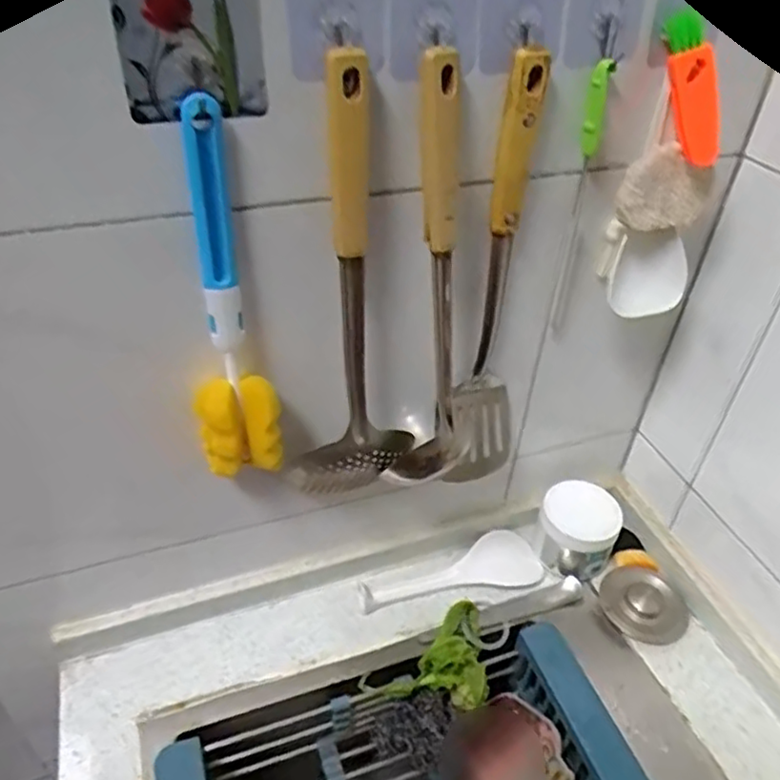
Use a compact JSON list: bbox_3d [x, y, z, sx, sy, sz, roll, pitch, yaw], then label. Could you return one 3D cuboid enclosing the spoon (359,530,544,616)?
[{"bbox_3d":[0.063,0.186,0.692,0.189,0.017,0.059,-6,41,-10],"label":"spoon"}]

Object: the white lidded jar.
[{"bbox_3d":[0.196,0.148,0.701,0.077,0.070,0.079,2,40,-1],"label":"white lidded jar"}]

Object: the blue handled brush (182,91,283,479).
[{"bbox_3d":[-0.107,-0.047,0.431,0.051,0.260,0.036,-11,42,-16],"label":"blue handled brush"}]

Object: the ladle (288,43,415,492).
[{"bbox_3d":[-0.024,-0.048,0.461,0.100,0.329,0.048,1,40,-3],"label":"ladle"}]

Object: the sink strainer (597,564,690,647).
[{"bbox_3d":[0.256,0.212,0.671,0.074,0.022,0.083,-23,46,-27],"label":"sink strainer"}]

